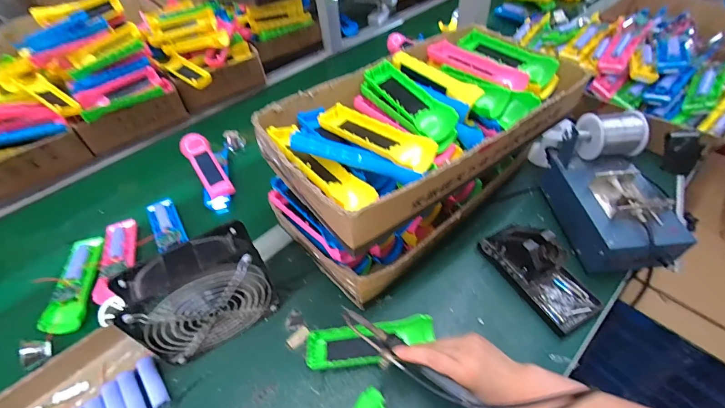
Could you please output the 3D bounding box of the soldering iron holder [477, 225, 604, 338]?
[{"bbox_3d":[0.244,0.086,0.472,0.076,0.080,0.158,-23,53,-16],"label":"soldering iron holder"}]

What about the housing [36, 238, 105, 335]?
[{"bbox_3d":[-0.435,0.116,0.524,0.051,0.025,0.165,-14,51,-8],"label":"housing"}]

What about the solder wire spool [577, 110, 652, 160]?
[{"bbox_3d":[0.369,-0.106,0.521,0.075,0.067,0.075,-6,31,4],"label":"solder wire spool"}]

